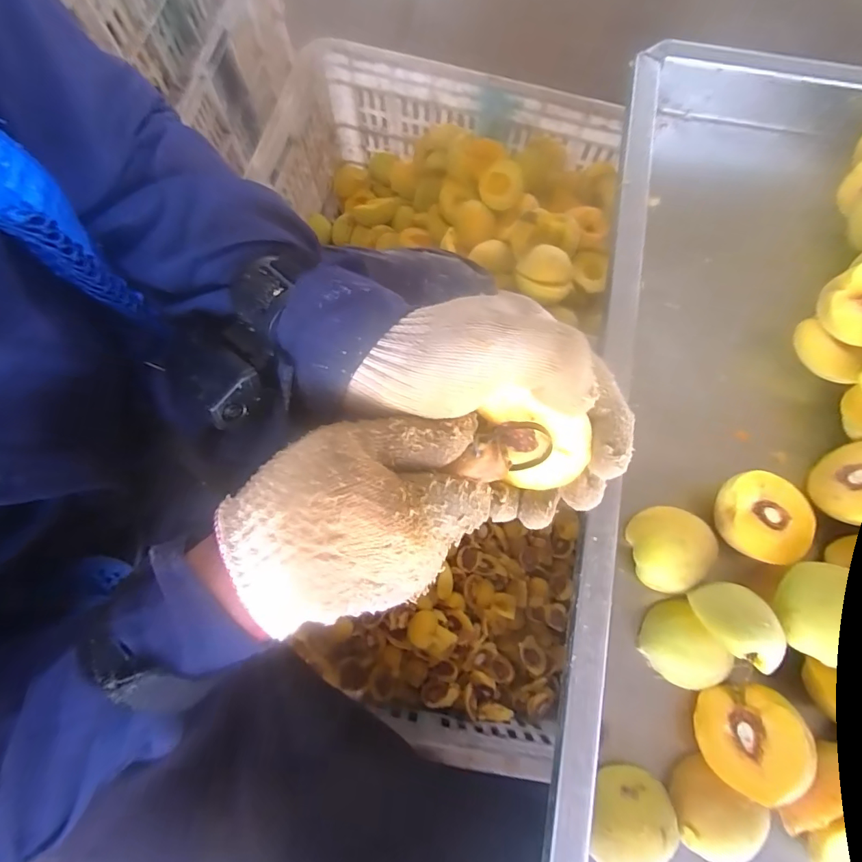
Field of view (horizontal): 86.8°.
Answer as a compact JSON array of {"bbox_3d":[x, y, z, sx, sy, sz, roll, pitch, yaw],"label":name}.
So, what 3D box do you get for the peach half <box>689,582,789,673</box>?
[{"bbox_3d":[0.207,0.130,0.308,0.040,0.027,0.054,-31,33,7],"label":"peach half"}]

